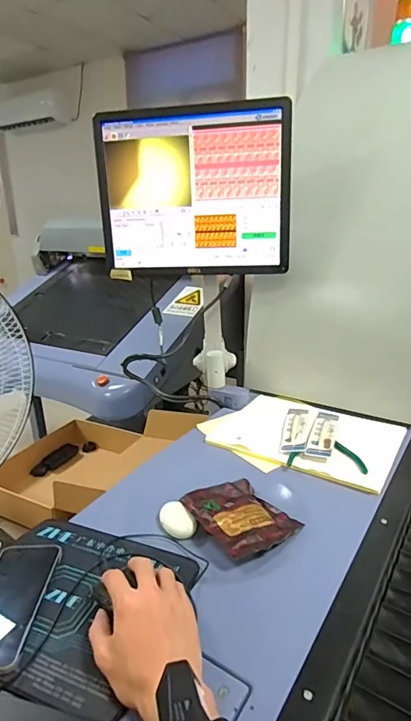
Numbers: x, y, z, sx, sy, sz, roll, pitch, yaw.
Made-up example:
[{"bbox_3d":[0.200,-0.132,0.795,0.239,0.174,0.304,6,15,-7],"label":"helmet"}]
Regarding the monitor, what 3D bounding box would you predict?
[{"bbox_3d":[-0.025,-0.323,0.861,0.369,0.289,0.049,2,20,10],"label":"monitor"}]

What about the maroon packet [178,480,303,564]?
[{"bbox_3d":[0.049,0.218,0.646,0.117,0.017,0.157,-16,26,-29],"label":"maroon packet"}]

